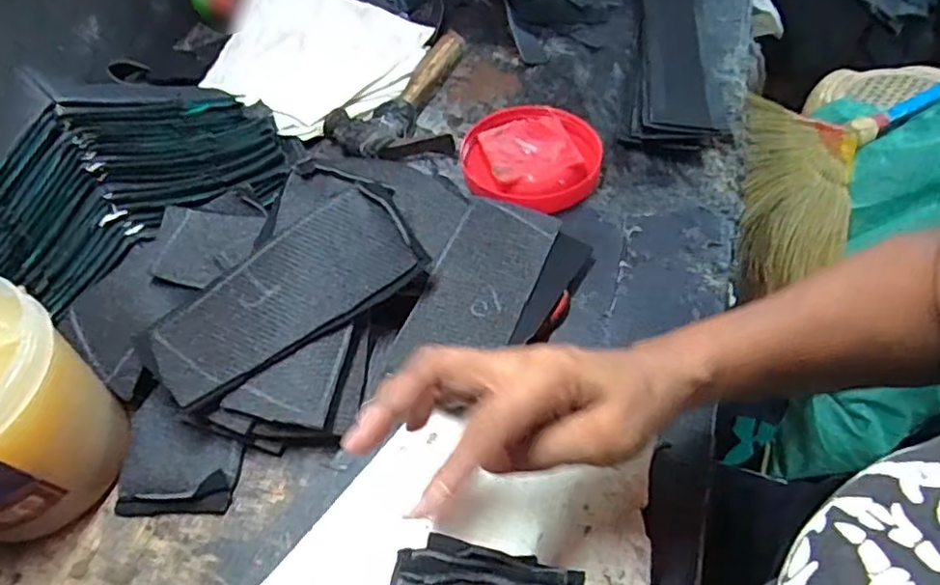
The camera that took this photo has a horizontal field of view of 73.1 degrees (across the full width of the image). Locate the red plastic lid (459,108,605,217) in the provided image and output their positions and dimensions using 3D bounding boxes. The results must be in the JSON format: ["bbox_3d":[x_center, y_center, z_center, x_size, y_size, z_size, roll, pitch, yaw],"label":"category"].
[{"bbox_3d":[0.054,-0.119,0.555,0.120,0.017,0.123,-2,53,3],"label":"red plastic lid"}]

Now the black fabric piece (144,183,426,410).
[{"bbox_3d":[-0.122,0.000,0.429,0.182,0.012,0.077,-35,73,-13],"label":"black fabric piece"}]

